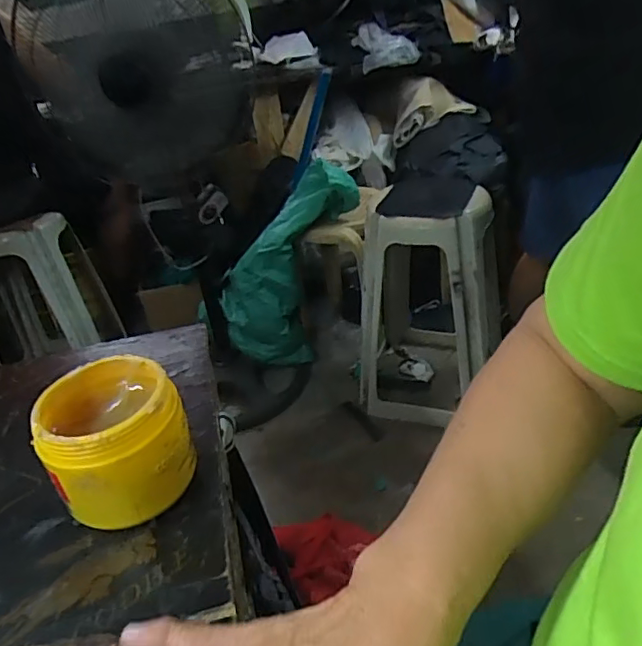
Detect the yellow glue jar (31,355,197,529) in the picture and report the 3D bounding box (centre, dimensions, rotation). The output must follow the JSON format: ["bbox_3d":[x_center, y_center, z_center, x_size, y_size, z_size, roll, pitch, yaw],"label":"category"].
[{"bbox_3d":[-0.141,0.083,0.397,0.089,0.091,0.092,-5,33,4],"label":"yellow glue jar"}]

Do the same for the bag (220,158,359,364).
[{"bbox_3d":[-0.073,-0.156,1.560,0.295,0.588,0.121,12,26,-24],"label":"bag"}]

